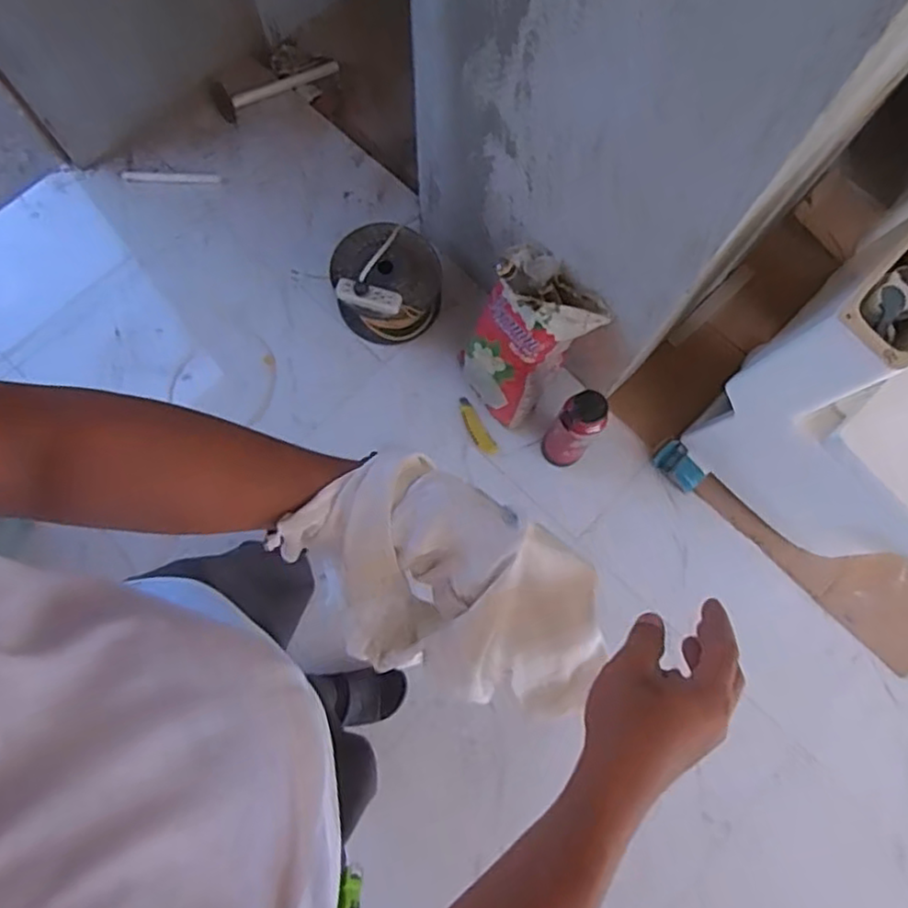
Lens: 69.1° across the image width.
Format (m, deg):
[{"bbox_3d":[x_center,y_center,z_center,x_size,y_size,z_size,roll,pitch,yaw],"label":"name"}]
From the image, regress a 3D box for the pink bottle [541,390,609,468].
[{"bbox_3d":[0.239,-0.045,1.333,0.088,0.259,0.081,35,77,7],"label":"pink bottle"}]

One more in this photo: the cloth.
[{"bbox_3d":[-0.008,0.109,0.514,0.237,0.178,0.134,34,76,7],"label":"cloth"}]

